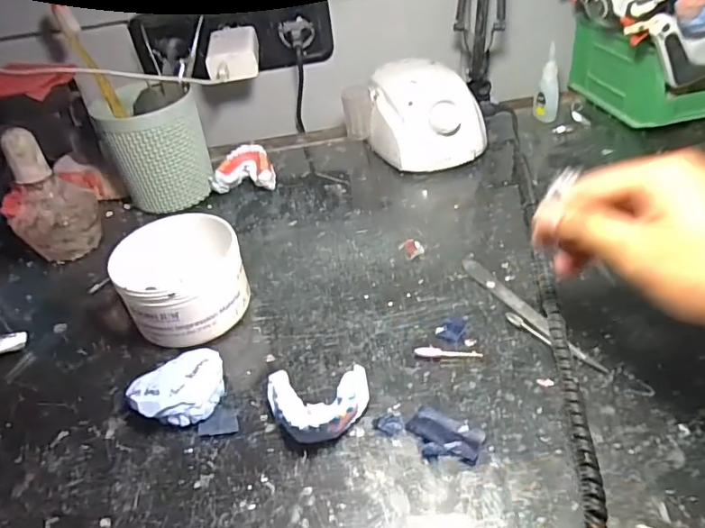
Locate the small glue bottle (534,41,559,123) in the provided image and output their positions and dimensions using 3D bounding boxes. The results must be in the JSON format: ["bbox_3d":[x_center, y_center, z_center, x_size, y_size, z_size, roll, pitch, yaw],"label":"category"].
[{"bbox_3d":[0.223,-0.204,0.597,0.020,0.080,0.020,-8,40,0],"label":"small glue bottle"}]

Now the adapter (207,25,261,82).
[{"bbox_3d":[-0.129,-0.231,0.575,0.053,0.030,0.093,-9,40,-2],"label":"adapter"}]

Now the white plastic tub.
[{"bbox_3d":[-0.127,0.014,0.400,0.087,0.068,0.080,-4,40,4],"label":"white plastic tub"}]

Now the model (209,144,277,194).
[{"bbox_3d":[-0.115,-0.099,0.564,0.064,0.035,0.052,-7,40,1],"label":"model"}]

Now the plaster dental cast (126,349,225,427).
[{"bbox_3d":[-0.110,0.083,0.344,0.059,0.027,0.041,-32,45,-26],"label":"plaster dental cast"}]

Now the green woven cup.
[{"bbox_3d":[-0.197,-0.116,0.534,0.092,0.113,0.087,-27,43,-22],"label":"green woven cup"}]

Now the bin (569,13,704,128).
[{"bbox_3d":[0.362,-0.224,0.594,0.147,0.082,0.170,-12,40,-5],"label":"bin"}]

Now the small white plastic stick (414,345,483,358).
[{"bbox_3d":[0.067,0.061,0.363,0.045,0.004,0.007,-1,40,8],"label":"small white plastic stick"}]

